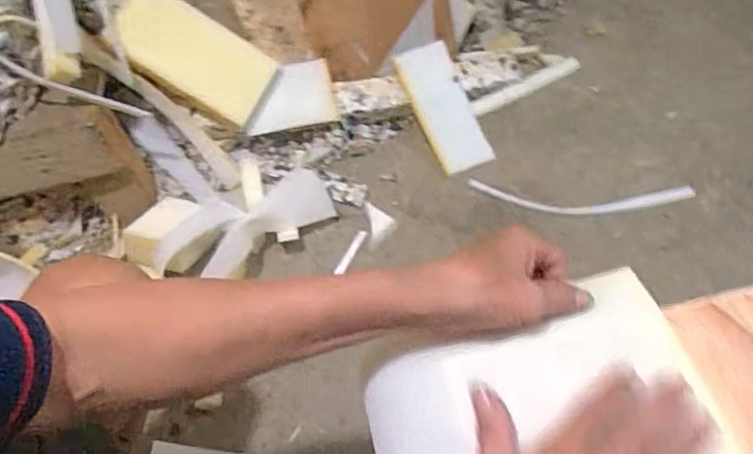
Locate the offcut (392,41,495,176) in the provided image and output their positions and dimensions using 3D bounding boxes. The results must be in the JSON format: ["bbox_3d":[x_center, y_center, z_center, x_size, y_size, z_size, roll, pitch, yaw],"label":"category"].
[{"bbox_3d":[0.111,-0.195,0.989,0.087,0.027,0.219,-21,78,-11],"label":"offcut"}]

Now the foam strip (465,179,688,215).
[{"bbox_3d":[0.297,-0.045,0.889,0.314,0.009,0.056,4,51,9],"label":"foam strip"}]

